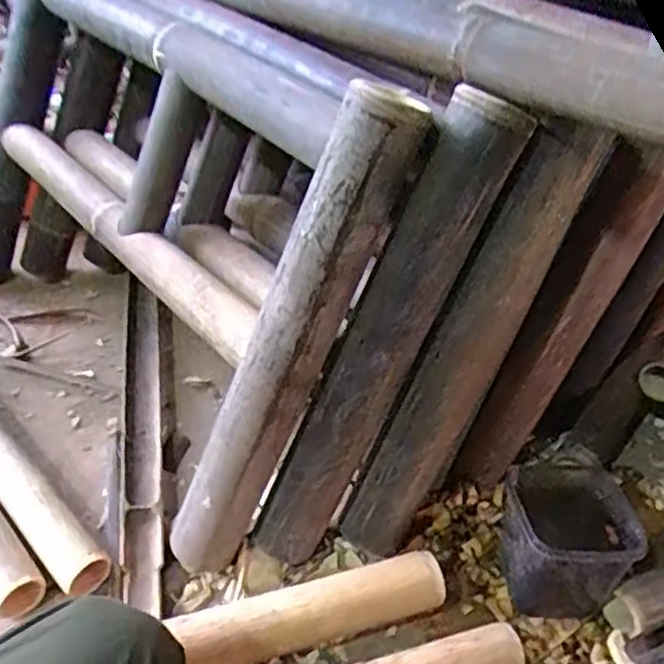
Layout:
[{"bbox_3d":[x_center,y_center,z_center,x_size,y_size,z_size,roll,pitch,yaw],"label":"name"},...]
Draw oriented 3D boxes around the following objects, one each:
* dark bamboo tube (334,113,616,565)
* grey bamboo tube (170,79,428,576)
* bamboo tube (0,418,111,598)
[{"bbox_3d":[0.132,0.028,0.678,0.057,0.472,0.081,38,25,33],"label":"dark bamboo tube"},{"bbox_3d":[-0.047,0.023,0.648,0.066,0.502,0.060,0,32,-48],"label":"grey bamboo tube"},{"bbox_3d":[-0.466,0.081,0.868,0.060,0.048,0.667,-27,50,-33],"label":"bamboo tube"}]

